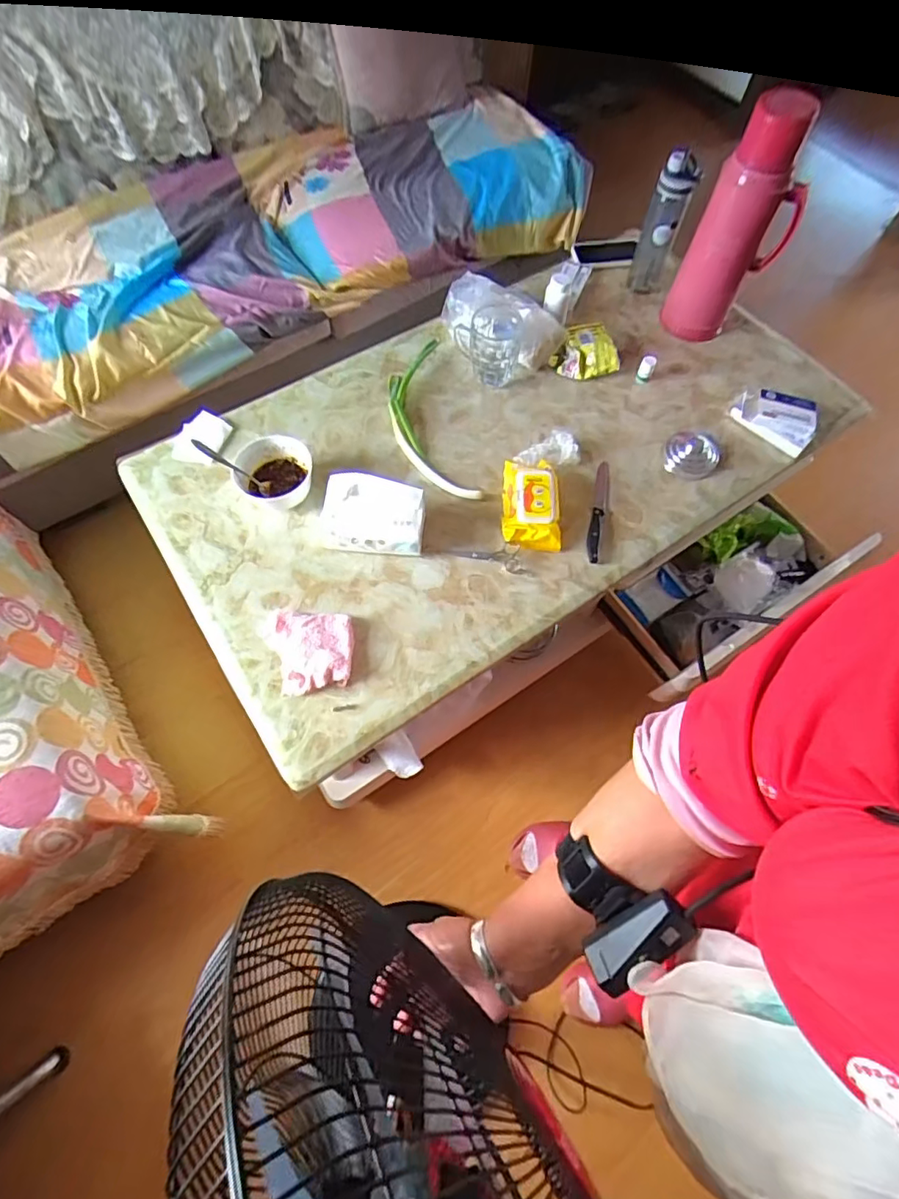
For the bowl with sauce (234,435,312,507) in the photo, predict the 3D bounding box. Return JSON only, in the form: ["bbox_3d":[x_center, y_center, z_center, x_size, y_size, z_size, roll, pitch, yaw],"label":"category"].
[{"bbox_3d":[-0.290,-0.209,0.926,0.120,0.063,0.130,1,65,-2],"label":"bowl with sauce"}]

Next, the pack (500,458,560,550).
[{"bbox_3d":[0.136,-0.163,0.924,0.095,0.058,0.159,-1,65,-2],"label":"pack"}]

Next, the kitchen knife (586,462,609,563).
[{"bbox_3d":[0.257,-0.157,0.945,0.025,0.013,0.207,13,65,4],"label":"kitchen knife"}]

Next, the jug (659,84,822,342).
[{"bbox_3d":[0.522,-0.659,0.972,0.144,0.371,0.141,31,70,13],"label":"jug"}]

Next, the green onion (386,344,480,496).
[{"bbox_3d":[-0.046,-0.341,1.019,0.123,0.027,0.376,-12,66,-7],"label":"green onion"}]

